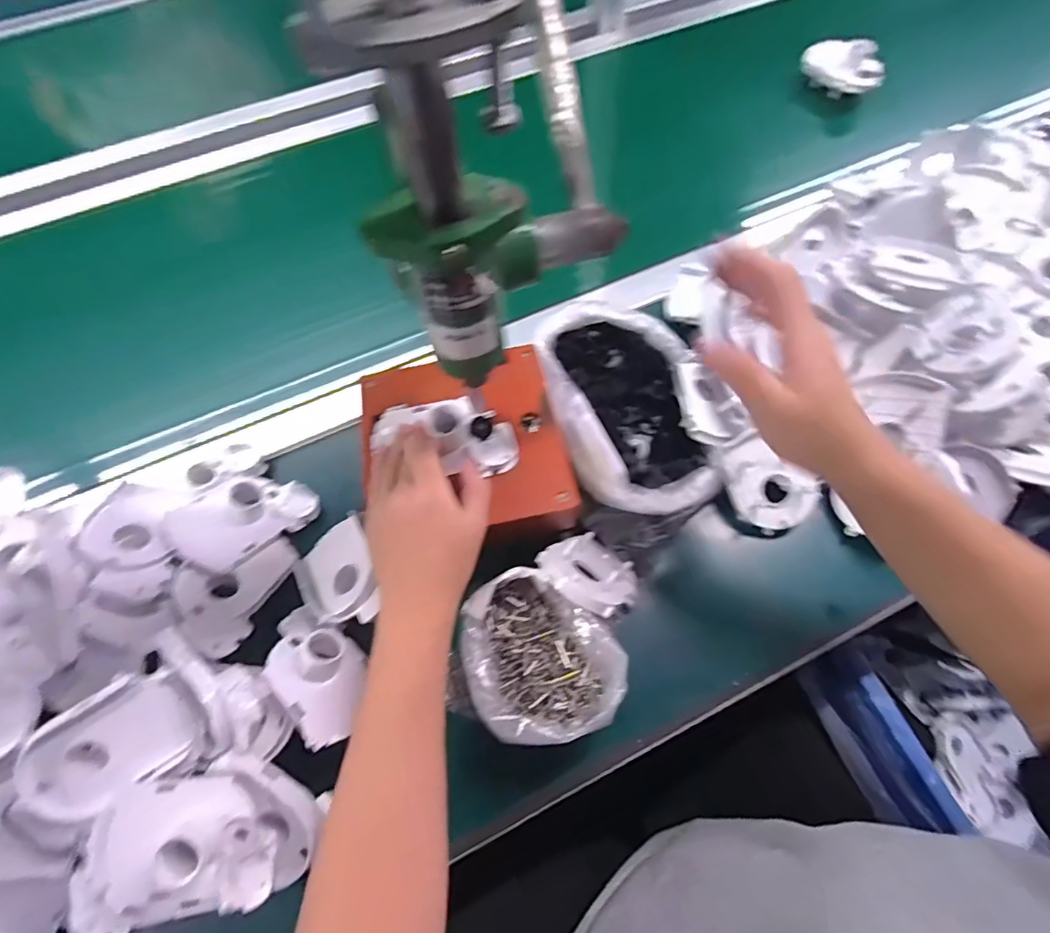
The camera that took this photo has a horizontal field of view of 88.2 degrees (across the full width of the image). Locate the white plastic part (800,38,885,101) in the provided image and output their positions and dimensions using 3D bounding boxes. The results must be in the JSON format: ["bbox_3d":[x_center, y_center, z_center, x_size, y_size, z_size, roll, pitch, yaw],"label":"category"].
[{"bbox_3d":[0.413,-0.516,0.706,0.101,0.057,0.033,22,23,27],"label":"white plastic part"}]

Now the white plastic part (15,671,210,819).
[{"bbox_3d":[-0.259,0.174,0.337,0.092,0.020,0.063,-30,100,-16],"label":"white plastic part"}]

